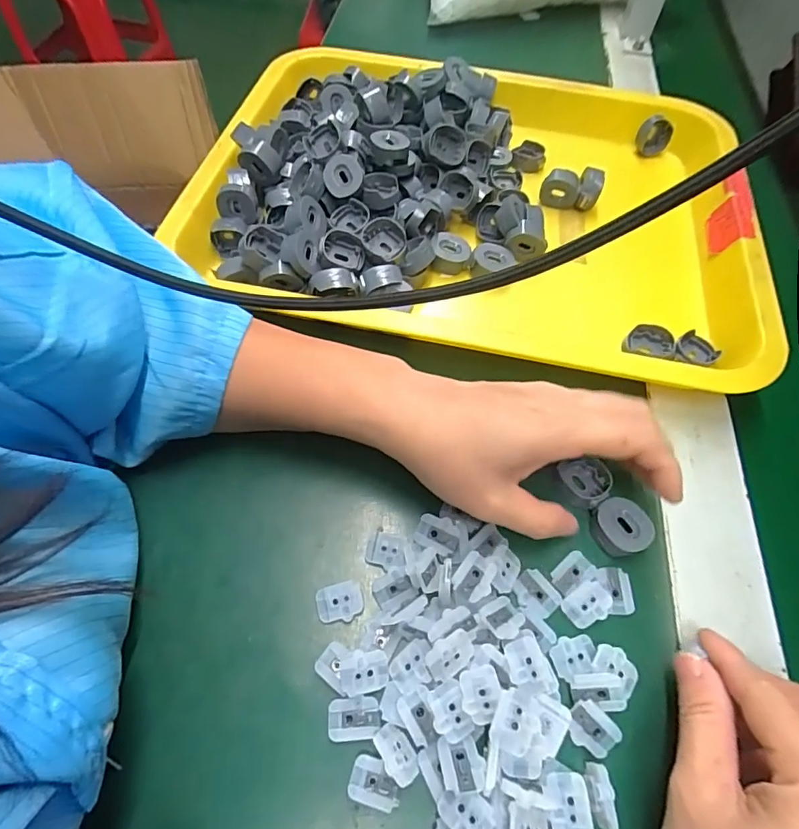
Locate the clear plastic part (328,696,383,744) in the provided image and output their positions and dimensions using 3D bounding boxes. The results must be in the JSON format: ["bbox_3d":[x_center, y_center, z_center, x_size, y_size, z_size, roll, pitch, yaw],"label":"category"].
[{"bbox_3d":[-0.019,0.128,0.207,0.022,0.004,0.016,-4,59,-5],"label":"clear plastic part"}]

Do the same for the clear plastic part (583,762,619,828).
[{"bbox_3d":[0.079,0.151,0.195,0.008,0.013,0.021,-7,59,-7],"label":"clear plastic part"}]

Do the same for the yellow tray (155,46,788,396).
[{"bbox_3d":[0.059,-0.167,0.359,0.391,0.051,0.308,17,59,7],"label":"yellow tray"}]

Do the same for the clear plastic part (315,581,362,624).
[{"bbox_3d":[-0.028,0.089,0.233,0.021,0.004,0.016,-10,60,-9],"label":"clear plastic part"}]

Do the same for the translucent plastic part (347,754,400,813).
[{"bbox_3d":[-0.010,0.148,0.198,0.020,0.004,0.015,17,59,7],"label":"translucent plastic part"}]

